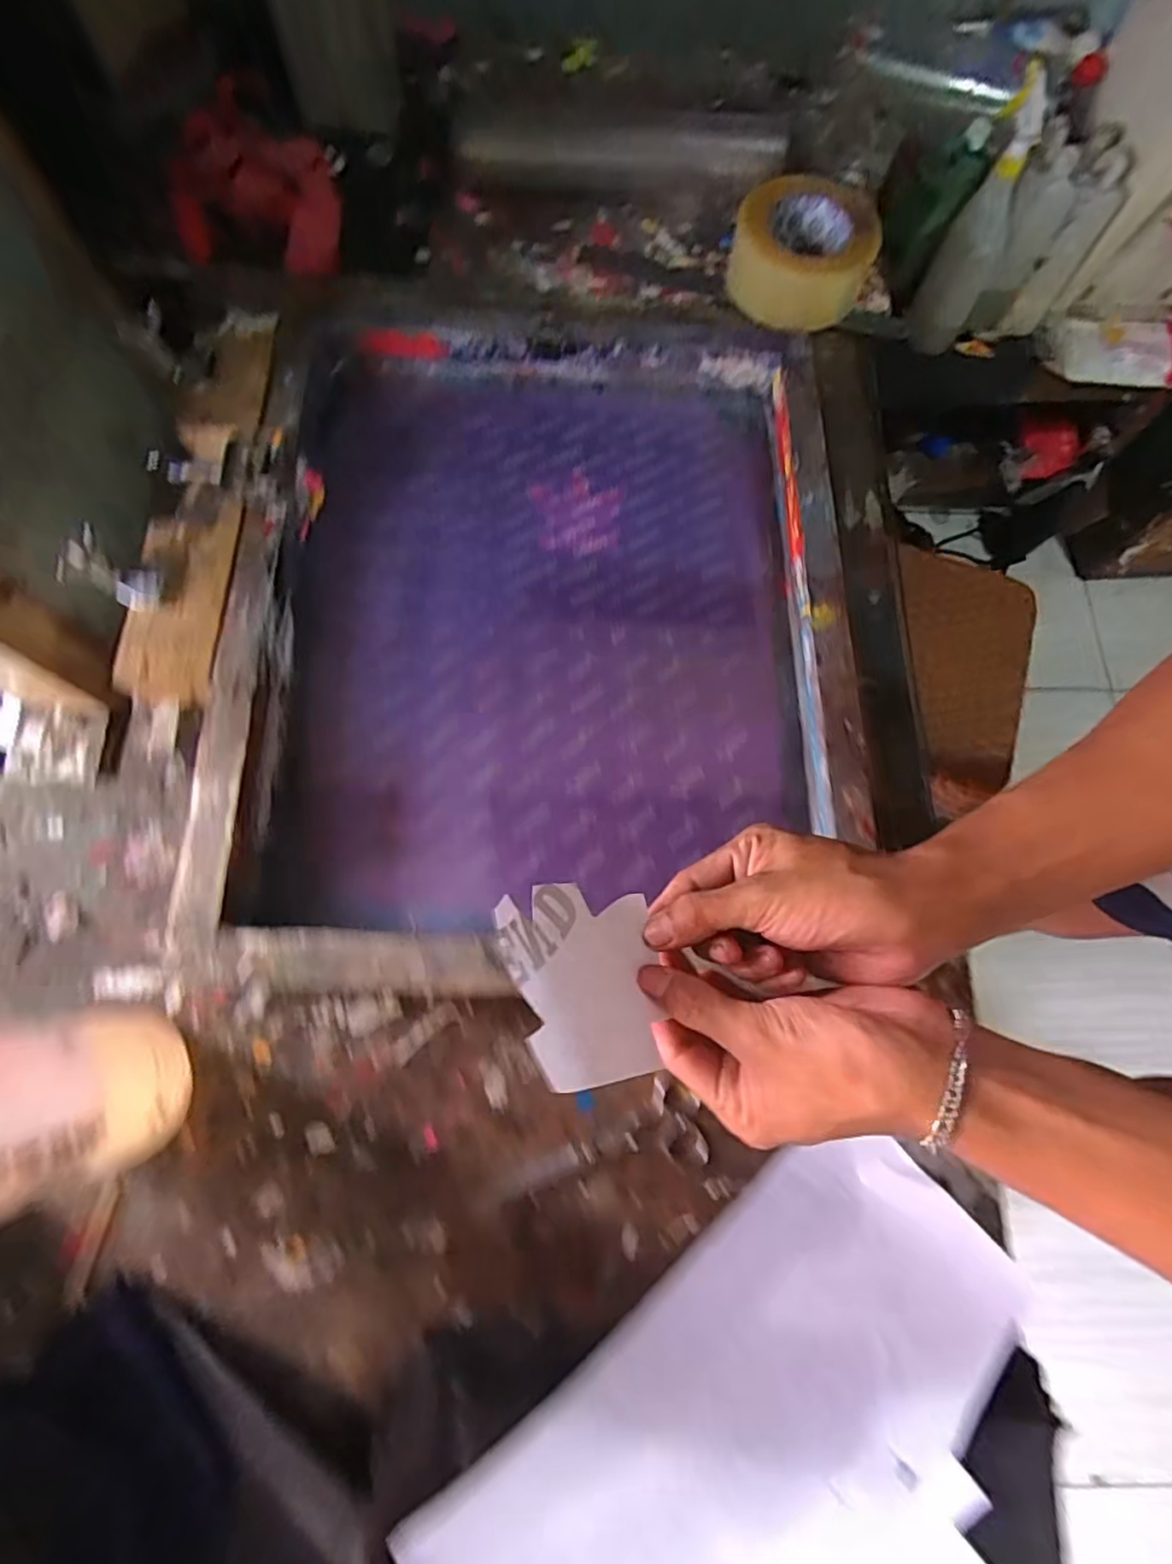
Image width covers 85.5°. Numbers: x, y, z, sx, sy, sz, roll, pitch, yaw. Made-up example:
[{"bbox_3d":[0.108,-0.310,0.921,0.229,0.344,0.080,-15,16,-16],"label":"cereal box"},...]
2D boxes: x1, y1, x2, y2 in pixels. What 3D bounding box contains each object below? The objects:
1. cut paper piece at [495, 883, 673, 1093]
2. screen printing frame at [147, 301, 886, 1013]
[{"bbox_3d":[0.000,0.082,0.268,0.018,0.080,0.083,-37,57,31],"label":"cut paper piece"},{"bbox_3d":[-0.029,-0.126,0.483,0.457,0.075,0.530,1,78,-6],"label":"screen printing frame"}]

